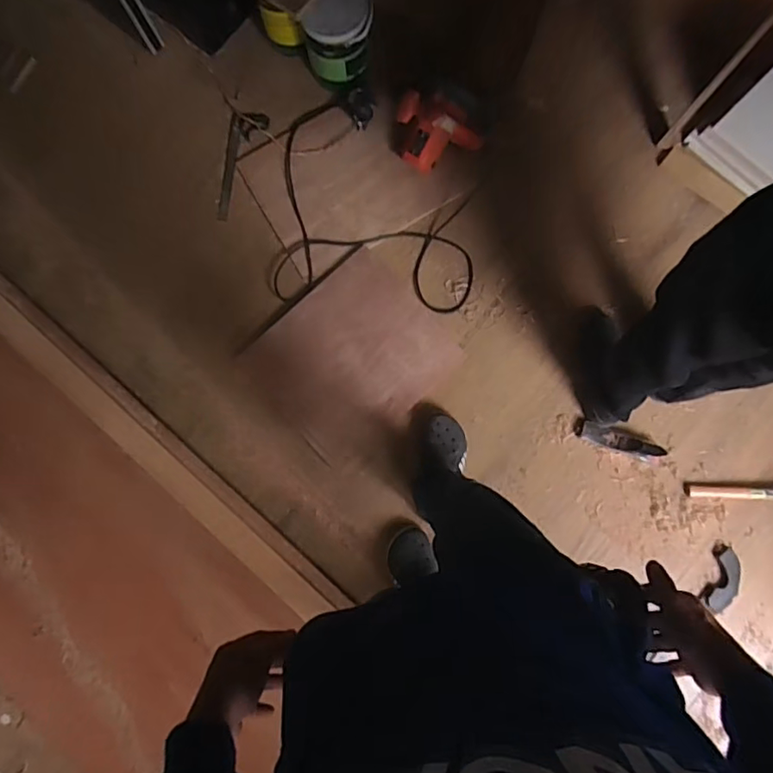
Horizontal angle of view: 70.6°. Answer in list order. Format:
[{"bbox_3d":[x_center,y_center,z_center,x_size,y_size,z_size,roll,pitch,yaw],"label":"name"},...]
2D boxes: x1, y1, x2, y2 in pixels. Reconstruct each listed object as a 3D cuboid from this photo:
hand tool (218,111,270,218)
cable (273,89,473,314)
[{"bbox_3d":[-0.393,-0.602,1.487,0.102,0.017,0.295,8,84,0],"label":"hand tool"},{"bbox_3d":[-0.024,-0.490,1.447,0.517,0.078,0.546,4,84,0],"label":"cable"}]

